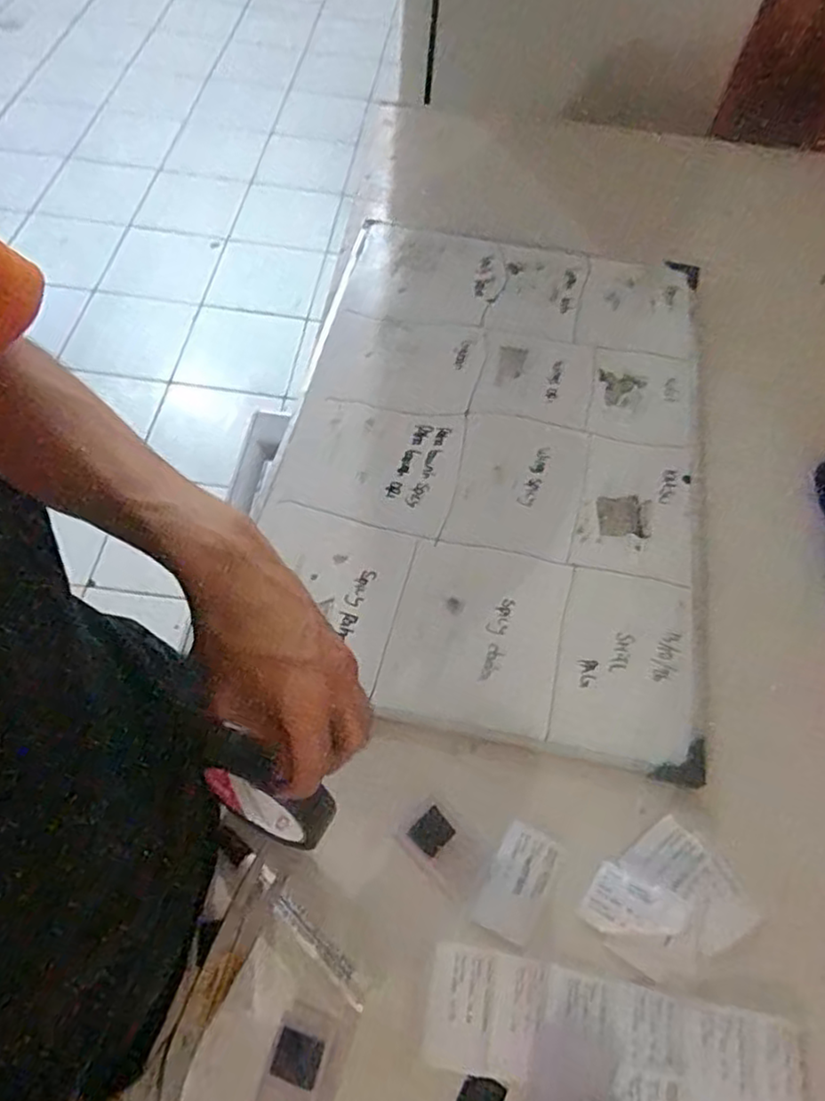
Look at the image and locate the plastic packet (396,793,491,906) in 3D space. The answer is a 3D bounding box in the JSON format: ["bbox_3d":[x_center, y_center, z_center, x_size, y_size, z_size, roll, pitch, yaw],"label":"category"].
[{"bbox_3d":[0.020,0.207,0.492,0.062,0.004,0.042,35,64,17],"label":"plastic packet"}]

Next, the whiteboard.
[{"bbox_3d":[0.079,-0.109,0.676,0.386,0.012,0.574,11,59,4],"label":"whiteboard"}]

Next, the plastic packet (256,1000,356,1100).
[{"bbox_3d":[-0.066,0.315,0.424,0.043,0.004,0.061,18,60,9],"label":"plastic packet"}]

